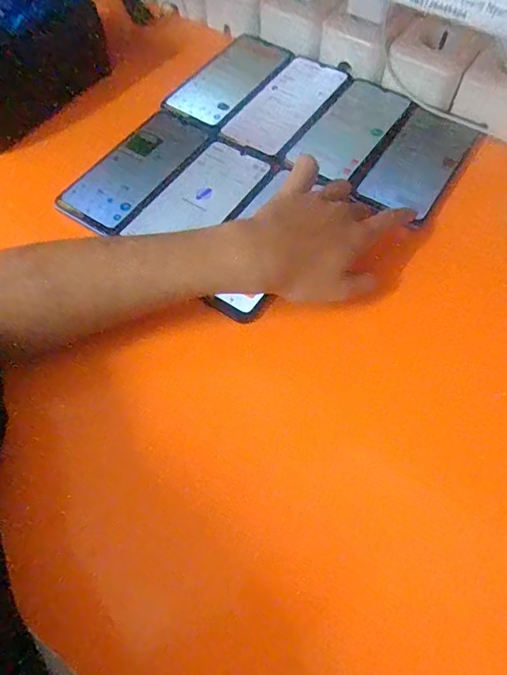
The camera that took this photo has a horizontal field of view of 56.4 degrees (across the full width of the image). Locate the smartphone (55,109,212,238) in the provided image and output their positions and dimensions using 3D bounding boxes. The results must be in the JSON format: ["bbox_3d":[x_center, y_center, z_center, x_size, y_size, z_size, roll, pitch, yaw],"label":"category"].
[{"bbox_3d":[-0.117,-0.172,0.474,0.075,0.005,0.162,31,67,15],"label":"smartphone"}]

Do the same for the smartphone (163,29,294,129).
[{"bbox_3d":[-0.027,-0.297,0.541,0.080,0.008,0.157,33,68,16],"label":"smartphone"}]

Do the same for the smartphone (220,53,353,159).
[{"bbox_3d":[0.036,-0.255,0.514,0.077,0.006,0.158,33,68,16],"label":"smartphone"}]

